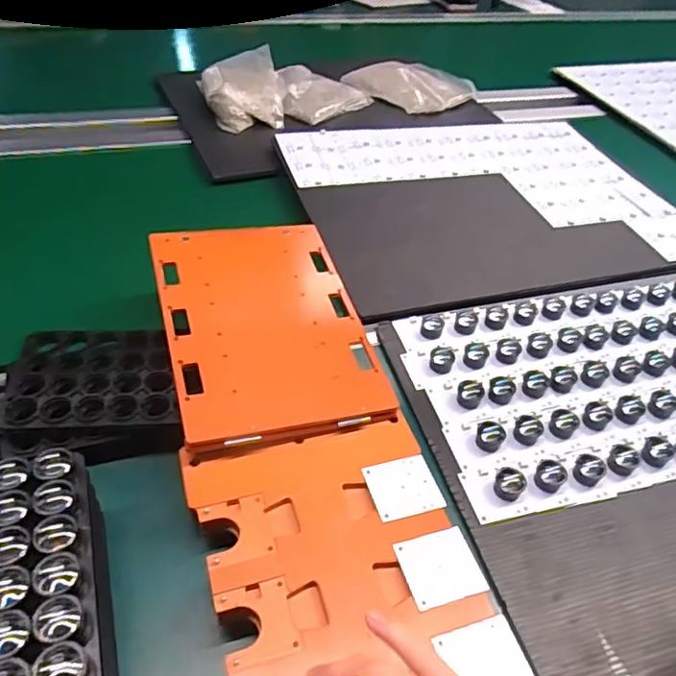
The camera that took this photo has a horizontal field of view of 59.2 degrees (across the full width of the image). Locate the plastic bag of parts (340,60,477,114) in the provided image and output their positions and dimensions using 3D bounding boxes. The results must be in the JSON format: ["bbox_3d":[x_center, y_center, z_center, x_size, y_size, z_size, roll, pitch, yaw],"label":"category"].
[{"bbox_3d":[0.121,-0.426,1.002,0.155,0.034,0.183,-27,53,-29],"label":"plastic bag of parts"}]

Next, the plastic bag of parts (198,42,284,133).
[{"bbox_3d":[-0.148,-0.377,0.900,0.116,0.053,0.171,-7,46,-12],"label":"plastic bag of parts"}]

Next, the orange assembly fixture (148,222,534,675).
[{"bbox_3d":[-0.027,0.068,0.428,0.163,0.025,0.453,-10,52,-16],"label":"orange assembly fixture"}]

